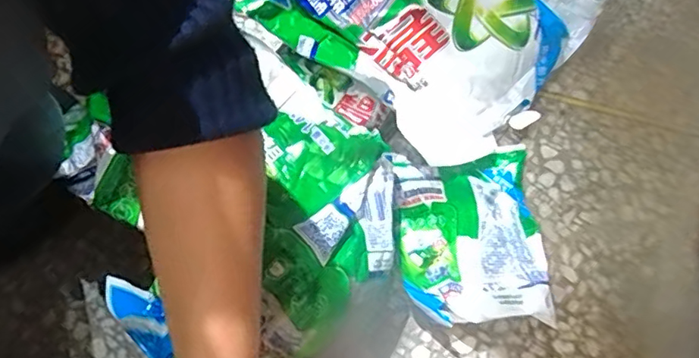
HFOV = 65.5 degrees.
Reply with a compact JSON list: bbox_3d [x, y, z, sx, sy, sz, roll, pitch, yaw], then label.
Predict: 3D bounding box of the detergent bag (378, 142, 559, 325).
[{"bbox_3d":[0.101,0.045,0.470,0.139,0.054,0.157,-4,69,1],"label":"detergent bag"}]

